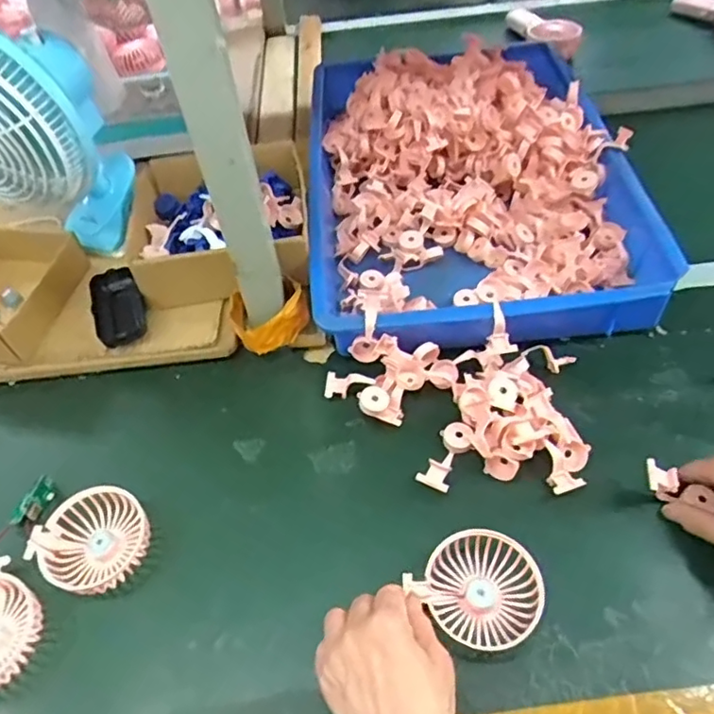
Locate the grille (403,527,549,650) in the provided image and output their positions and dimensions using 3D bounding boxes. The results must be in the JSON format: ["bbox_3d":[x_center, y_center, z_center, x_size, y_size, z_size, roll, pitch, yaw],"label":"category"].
[{"bbox_3d":[0.100,0.184,0.474,0.081,0.034,0.088,-3,51,3],"label":"grille"}]

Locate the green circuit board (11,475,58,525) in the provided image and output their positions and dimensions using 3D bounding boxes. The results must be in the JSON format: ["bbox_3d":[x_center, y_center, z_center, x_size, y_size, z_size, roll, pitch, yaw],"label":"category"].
[{"bbox_3d":[-0.303,0.136,0.559,0.018,0.014,0.046,21,56,21],"label":"green circuit board"}]

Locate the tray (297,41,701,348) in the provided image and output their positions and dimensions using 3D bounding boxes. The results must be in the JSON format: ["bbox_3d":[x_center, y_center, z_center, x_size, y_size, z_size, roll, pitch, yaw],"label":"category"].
[{"bbox_3d":[0.134,-0.233,0.745,0.386,0.121,0.511,-5,51,2],"label":"tray"}]

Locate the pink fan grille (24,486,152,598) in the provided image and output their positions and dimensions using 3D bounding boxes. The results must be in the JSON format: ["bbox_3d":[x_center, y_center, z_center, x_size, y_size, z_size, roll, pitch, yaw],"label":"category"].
[{"bbox_3d":[-0.230,0.162,0.526,0.087,0.029,0.087,-3,51,3],"label":"pink fan grille"}]

